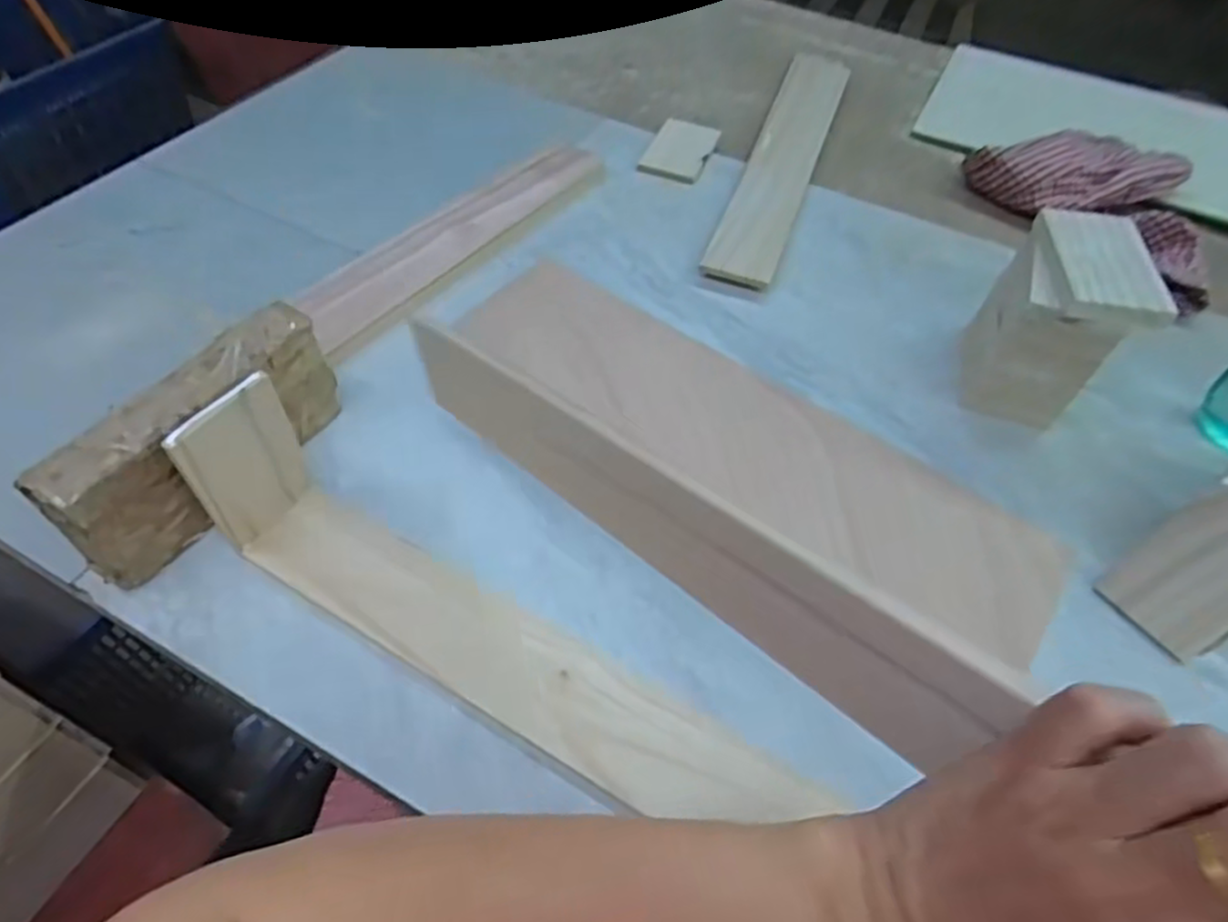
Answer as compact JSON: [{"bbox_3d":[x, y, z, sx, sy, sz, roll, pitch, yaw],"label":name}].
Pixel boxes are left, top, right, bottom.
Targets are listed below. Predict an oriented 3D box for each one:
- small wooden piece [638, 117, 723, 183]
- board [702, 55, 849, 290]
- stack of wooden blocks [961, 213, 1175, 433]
[{"bbox_3d":[0.083,-0.392,0.917,0.076,0.006,0.148,17,53,9],"label":"small wooden piece"},{"bbox_3d":[0.220,-0.396,0.927,0.082,0.016,0.569,18,53,9],"label":"board"},{"bbox_3d":[0.384,-0.121,0.638,0.097,0.146,0.130,18,53,9],"label":"stack of wooden blocks"}]

